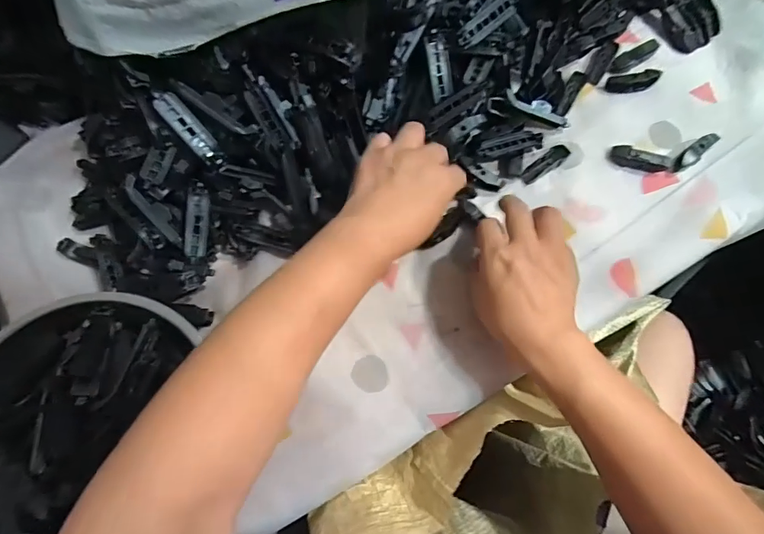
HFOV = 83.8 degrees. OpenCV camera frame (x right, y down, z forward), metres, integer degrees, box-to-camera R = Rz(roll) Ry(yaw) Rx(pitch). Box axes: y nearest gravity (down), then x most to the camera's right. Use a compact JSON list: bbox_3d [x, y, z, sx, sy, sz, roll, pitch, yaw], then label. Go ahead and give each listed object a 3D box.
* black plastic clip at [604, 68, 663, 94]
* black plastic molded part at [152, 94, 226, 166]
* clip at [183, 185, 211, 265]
[{"bbox_3d":[0.263,-0.193,0.443,0.052,0.016,0.015,-5,73,0],"label":"black plastic clip"},{"bbox_3d":[-0.162,-0.116,0.362,0.020,0.009,0.071,-43,116,-9],"label":"black plastic molded part"},{"bbox_3d":[-0.168,-0.041,0.388,0.019,0.005,0.070,5,87,-36],"label":"clip"}]

